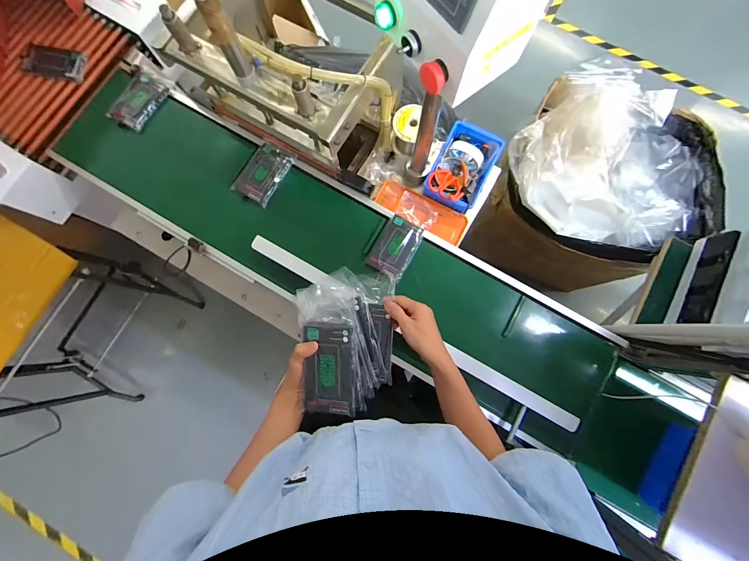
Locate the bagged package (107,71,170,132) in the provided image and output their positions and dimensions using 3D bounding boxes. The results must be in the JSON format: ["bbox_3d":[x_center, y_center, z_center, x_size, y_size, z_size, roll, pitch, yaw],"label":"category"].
[{"bbox_3d":[-0.592,-0.447,0.820,0.106,0.026,0.144,25,82,4],"label":"bagged package"}]

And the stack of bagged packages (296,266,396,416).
[{"bbox_3d":[-0.049,0.093,0.521,0.146,0.069,0.219,2,81,1],"label":"stack of bagged packages"}]

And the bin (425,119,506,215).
[{"bbox_3d":[0.225,-0.286,0.831,0.140,0.079,0.221,25,82,4],"label":"bin"}]

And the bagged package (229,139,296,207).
[{"bbox_3d":[-0.263,-0.260,0.793,0.095,0.040,0.153,32,83,5],"label":"bagged package"}]

